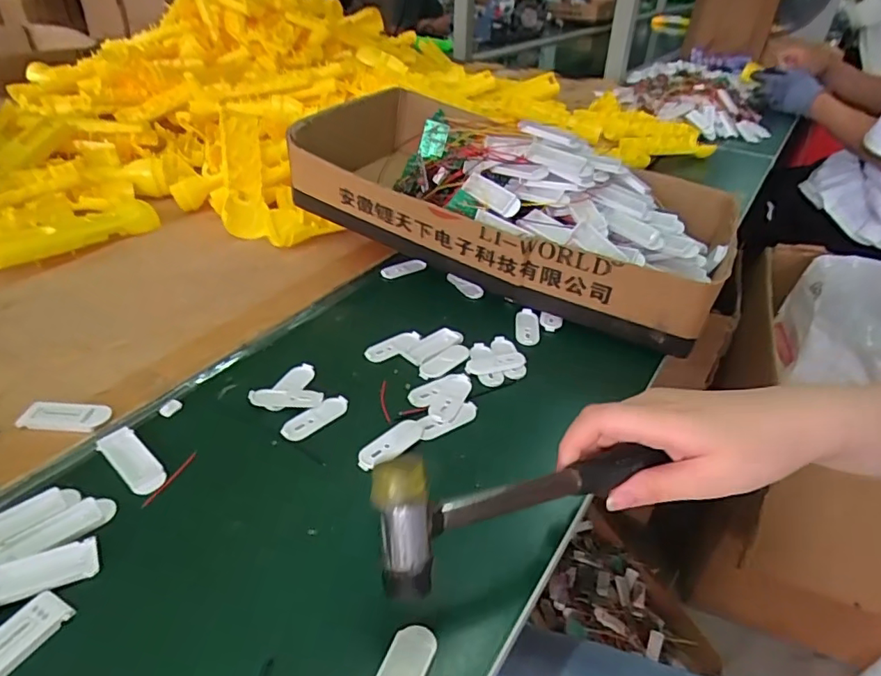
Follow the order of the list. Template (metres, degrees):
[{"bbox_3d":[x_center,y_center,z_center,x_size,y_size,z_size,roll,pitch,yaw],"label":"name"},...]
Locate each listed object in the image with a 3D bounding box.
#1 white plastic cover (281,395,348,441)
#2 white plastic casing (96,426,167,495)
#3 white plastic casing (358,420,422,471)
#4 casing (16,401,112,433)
[{"bbox_3d":[-0.087,0.055,0.380,0.050,0.004,0.019,-28,46,-35],"label":"white plastic cover"},{"bbox_3d":[-0.193,0.075,0.341,0.059,0.004,0.020,28,43,30],"label":"white plastic casing"},{"bbox_3d":[-0.033,0.071,0.361,0.048,0.007,0.018,-27,45,-34],"label":"white plastic casing"},{"bbox_3d":[-0.248,0.052,0.361,0.053,0.007,0.023,2,36,-1],"label":"casing"}]

